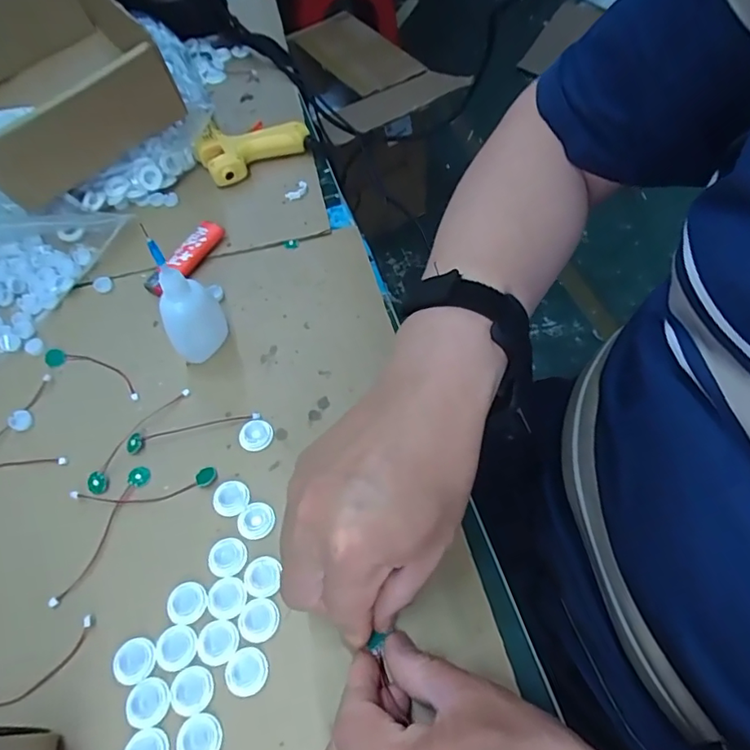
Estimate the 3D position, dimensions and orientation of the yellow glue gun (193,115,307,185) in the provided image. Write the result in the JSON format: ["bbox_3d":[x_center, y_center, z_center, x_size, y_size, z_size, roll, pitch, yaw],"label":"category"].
[{"bbox_3d":[-0.124,-0.231,0.520,0.101,0.026,0.069,-31,61,-16],"label":"yellow glue gun"}]

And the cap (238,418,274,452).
[{"bbox_3d":[-0.082,0.041,0.364,0.023,0.007,0.022,-1,58,2],"label":"cap"}]

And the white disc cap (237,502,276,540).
[{"bbox_3d":[-0.075,0.091,0.332,0.023,0.004,0.023,-1,58,2],"label":"white disc cap"}]

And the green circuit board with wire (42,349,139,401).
[{"bbox_3d":[-0.214,-0.004,0.400,0.093,0.005,0.018,19,61,14],"label":"green circuit board with wire"}]

